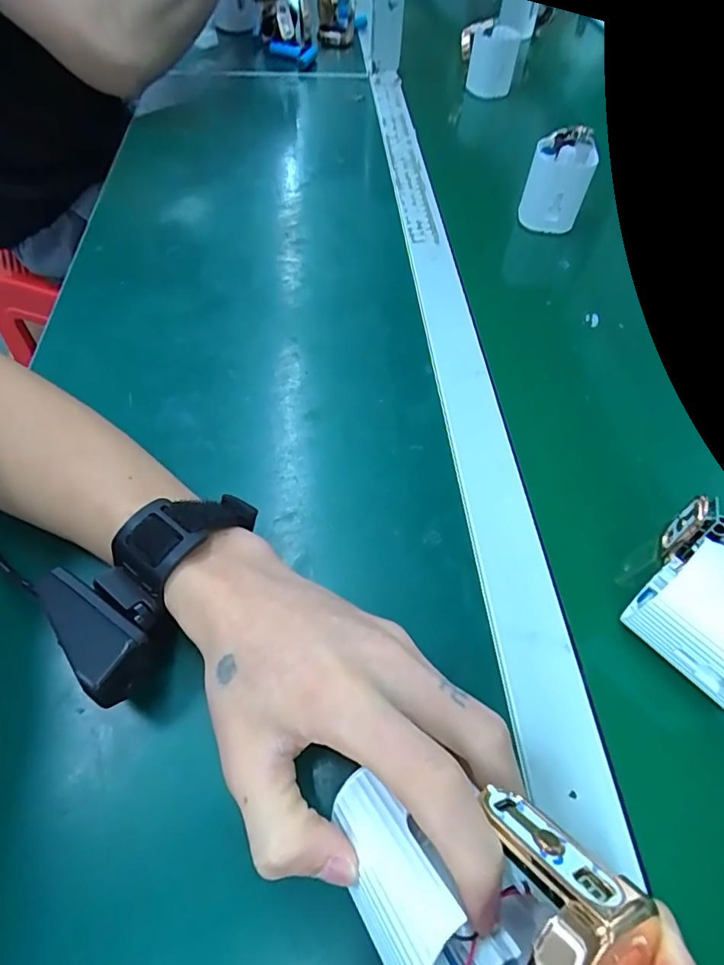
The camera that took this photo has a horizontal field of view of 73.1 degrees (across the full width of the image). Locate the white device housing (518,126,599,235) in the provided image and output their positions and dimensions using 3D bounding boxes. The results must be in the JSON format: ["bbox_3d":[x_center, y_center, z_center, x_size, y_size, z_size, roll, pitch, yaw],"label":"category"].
[{"bbox_3d":[0.194,-0.297,0.491,0.057,0.082,0.074,16,57,7],"label":"white device housing"}]

